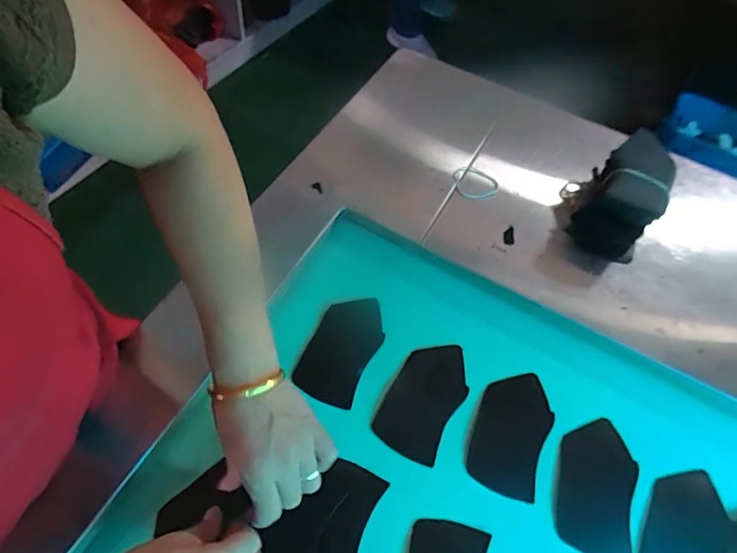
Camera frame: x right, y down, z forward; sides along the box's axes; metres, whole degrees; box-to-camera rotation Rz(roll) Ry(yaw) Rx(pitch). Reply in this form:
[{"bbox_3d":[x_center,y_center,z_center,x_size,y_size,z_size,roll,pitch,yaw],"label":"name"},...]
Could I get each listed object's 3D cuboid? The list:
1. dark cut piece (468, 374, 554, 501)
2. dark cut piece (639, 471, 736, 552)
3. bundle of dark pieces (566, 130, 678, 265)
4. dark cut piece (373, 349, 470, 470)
[{"bbox_3d":[0.148,0.159,0.513,0.071,0.004,0.124,19,64,13],"label":"dark cut piece"},{"bbox_3d":[0.306,0.250,0.473,0.080,0.004,0.125,28,61,9],"label":"dark cut piece"},{"bbox_3d":[0.321,-0.098,0.618,0.083,0.076,0.153,31,63,15],"label":"bundle of dark pieces"},{"bbox_3d":[0.060,0.127,0.525,0.072,0.006,0.126,25,63,18],"label":"dark cut piece"}]

